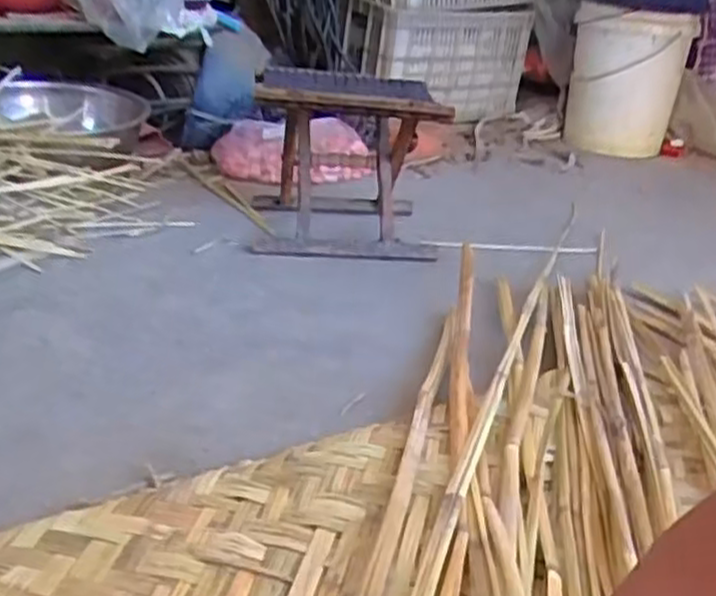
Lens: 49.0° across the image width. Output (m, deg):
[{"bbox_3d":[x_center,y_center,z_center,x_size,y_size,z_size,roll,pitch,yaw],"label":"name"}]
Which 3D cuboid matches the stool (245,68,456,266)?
[{"bbox_3d":[-0.019,-0.219,1.284,0.286,0.291,0.271,5,23,-6],"label":"stool"}]

